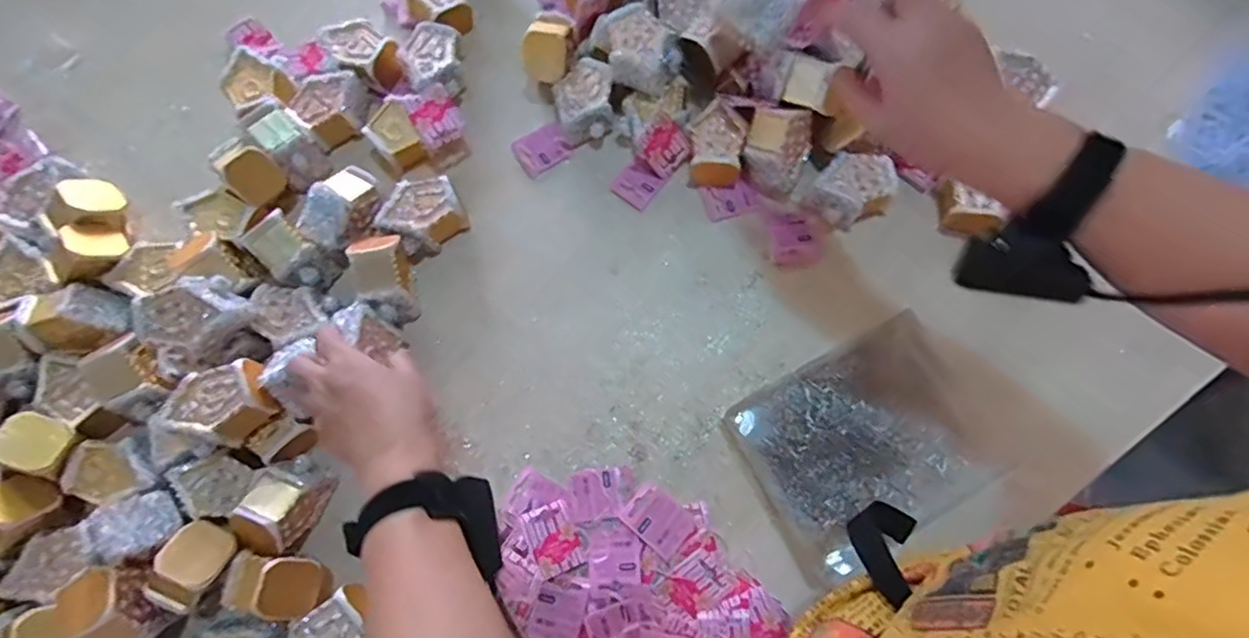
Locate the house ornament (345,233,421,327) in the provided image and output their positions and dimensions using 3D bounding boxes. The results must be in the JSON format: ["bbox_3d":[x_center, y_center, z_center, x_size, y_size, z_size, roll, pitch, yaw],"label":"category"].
[{"bbox_3d":[-0.233,-0.039,0.604,0.043,0.070,0.080,-17,76,-3],"label":"house ornament"}]

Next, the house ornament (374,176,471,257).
[{"bbox_3d":[-0.207,-0.108,0.637,0.083,0.043,0.071,-42,78,-9],"label":"house ornament"}]

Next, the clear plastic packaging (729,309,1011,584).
[{"bbox_3d":[0.227,0.119,0.581,0.216,0.018,0.175,-28,77,-6],"label":"clear plastic packaging"}]

